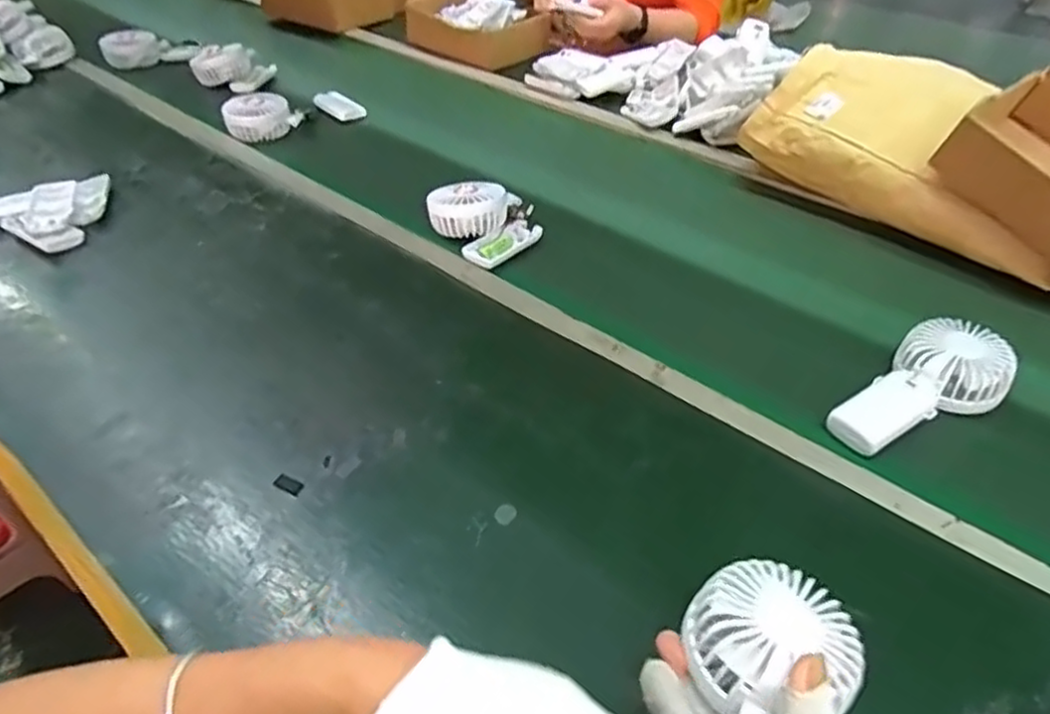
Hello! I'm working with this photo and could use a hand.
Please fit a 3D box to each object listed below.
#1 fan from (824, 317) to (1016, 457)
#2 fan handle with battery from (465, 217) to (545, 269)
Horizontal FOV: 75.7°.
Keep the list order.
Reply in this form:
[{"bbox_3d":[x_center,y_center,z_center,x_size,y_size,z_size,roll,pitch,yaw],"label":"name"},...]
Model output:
[{"bbox_3d":[0.333,0.029,0.573,0.176,0.035,0.085,-30,51,-14],"label":"fan"},{"bbox_3d":[-0.022,-0.130,0.757,0.046,0.014,0.105,30,48,29],"label":"fan handle with battery"}]

